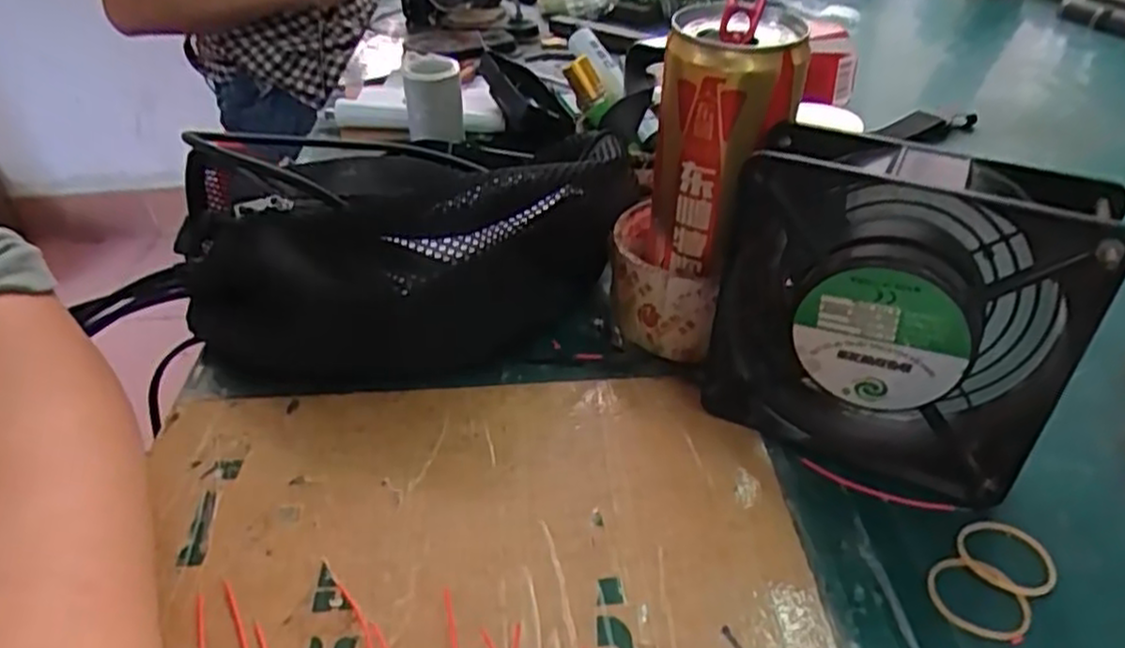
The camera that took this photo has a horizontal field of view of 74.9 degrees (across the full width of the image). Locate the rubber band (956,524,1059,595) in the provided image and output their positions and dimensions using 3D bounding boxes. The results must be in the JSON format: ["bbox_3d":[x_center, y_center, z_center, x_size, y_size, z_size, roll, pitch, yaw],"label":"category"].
[{"bbox_3d":[0.161,0.083,0.265,0.031,0.004,0.030,-1,38,1],"label":"rubber band"}]

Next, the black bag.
[{"bbox_3d":[-0.074,-0.033,0.362,0.237,0.075,0.116,-8,38,-8],"label":"black bag"}]

